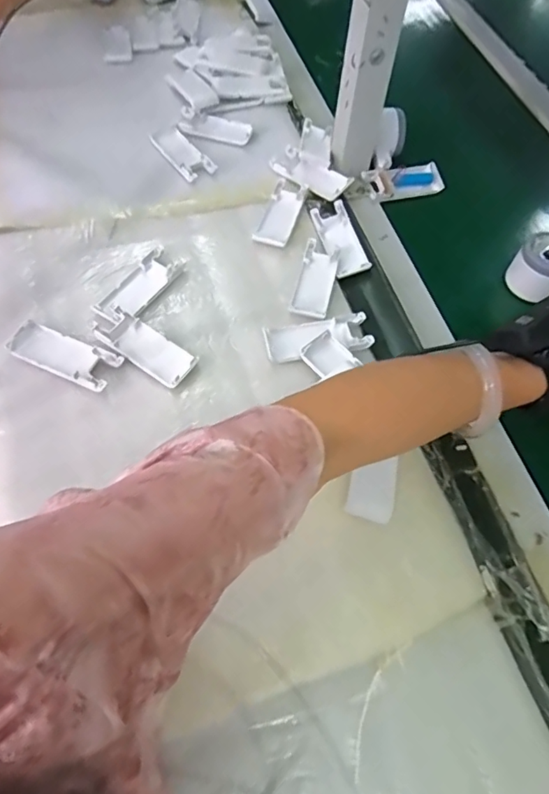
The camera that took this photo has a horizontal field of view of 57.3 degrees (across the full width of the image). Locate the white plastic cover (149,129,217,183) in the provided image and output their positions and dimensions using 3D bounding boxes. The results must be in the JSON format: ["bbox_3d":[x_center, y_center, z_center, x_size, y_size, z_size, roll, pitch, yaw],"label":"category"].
[{"bbox_3d":[-0.116,-0.305,0.632,0.045,0.009,0.094,-33,67,-20],"label":"white plastic cover"}]

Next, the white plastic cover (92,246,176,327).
[{"bbox_3d":[-0.140,-0.113,0.516,0.040,0.015,0.100,29,63,13],"label":"white plastic cover"}]

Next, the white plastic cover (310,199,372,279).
[{"bbox_3d":[0.074,-0.179,0.567,0.041,0.009,0.104,-13,62,-10],"label":"white plastic cover"}]

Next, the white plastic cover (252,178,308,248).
[{"bbox_3d":[0.006,-0.211,0.579,0.039,0.011,0.105,16,61,6],"label":"white plastic cover"}]

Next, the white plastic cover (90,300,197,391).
[{"bbox_3d":[-0.125,-0.050,0.481,0.104,0.012,0.042,32,64,15],"label":"white plastic cover"}]

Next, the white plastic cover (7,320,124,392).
[{"bbox_3d":[-0.197,-0.039,0.471,0.099,0.012,0.040,21,61,9],"label":"white plastic cover"}]

